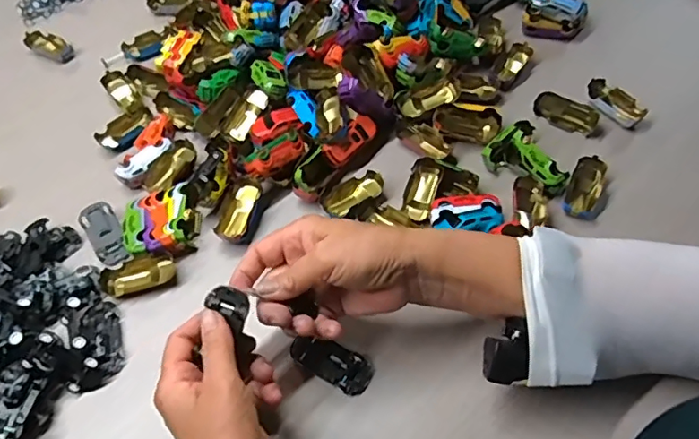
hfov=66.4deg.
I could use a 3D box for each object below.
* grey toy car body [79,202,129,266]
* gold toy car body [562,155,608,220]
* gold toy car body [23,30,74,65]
[{"bbox_3d":[-0.230,0.013,0.506,0.031,0.013,0.073,-33,60,-17],"label":"grey toy car body"},{"bbox_3d":[0.223,-0.027,0.501,0.035,0.025,0.062,19,60,16],"label":"gold toy car body"},{"bbox_3d":[-0.378,-0.221,0.675,0.062,0.016,0.031,21,60,18],"label":"gold toy car body"}]

